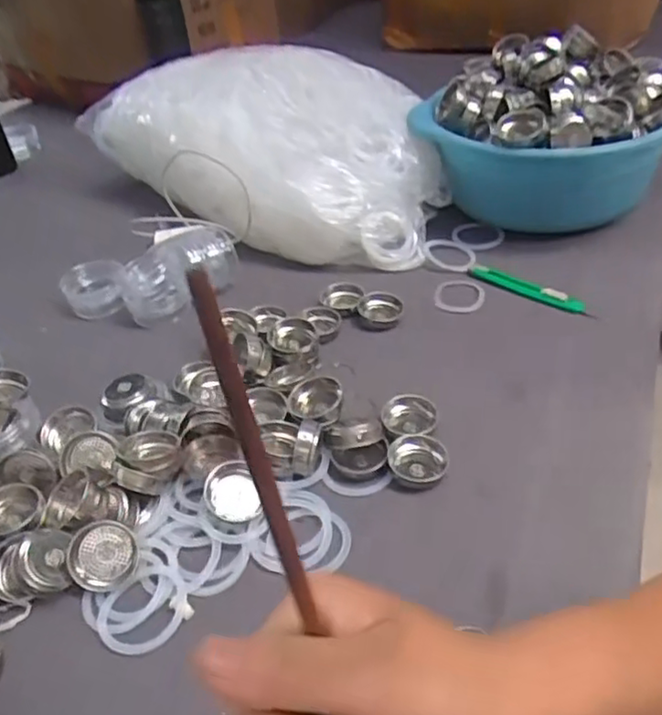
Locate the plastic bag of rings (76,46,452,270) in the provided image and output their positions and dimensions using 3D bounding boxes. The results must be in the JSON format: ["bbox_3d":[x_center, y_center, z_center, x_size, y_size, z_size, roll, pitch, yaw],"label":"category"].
[{"bbox_3d":[-0.078,-0.268,0.813,0.468,0.166,0.239,23,48,31],"label":"plastic bag of rings"}]

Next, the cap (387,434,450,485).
[{"bbox_3d":[0.066,0.078,0.494,0.044,0.017,0.041,-4,39,3],"label":"cap"}]

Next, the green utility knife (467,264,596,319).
[{"bbox_3d":[0.198,-0.069,0.659,0.019,0.014,0.141,-35,47,-30],"label":"green utility knife"}]

